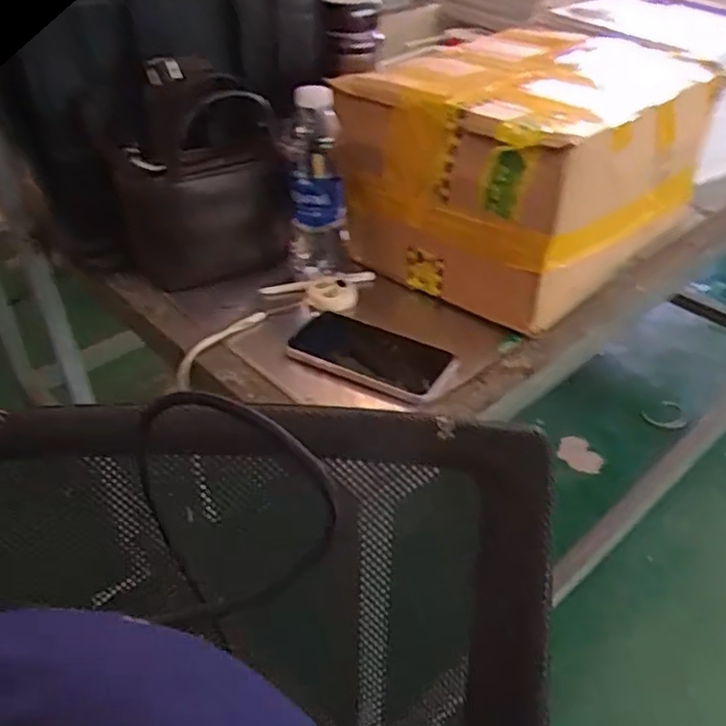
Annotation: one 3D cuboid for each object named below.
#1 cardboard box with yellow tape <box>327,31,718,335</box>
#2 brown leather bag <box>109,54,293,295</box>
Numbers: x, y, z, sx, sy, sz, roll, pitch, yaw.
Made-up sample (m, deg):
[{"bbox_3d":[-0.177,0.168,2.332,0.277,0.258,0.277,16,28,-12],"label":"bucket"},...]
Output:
[{"bbox_3d":[0.202,-0.243,0.814,0.292,0.203,0.409,31,48,33],"label":"cardboard box with yellow tape"},{"bbox_3d":[-0.187,-0.217,0.783,0.179,0.228,0.127,-12,40,-14],"label":"brown leather bag"}]

